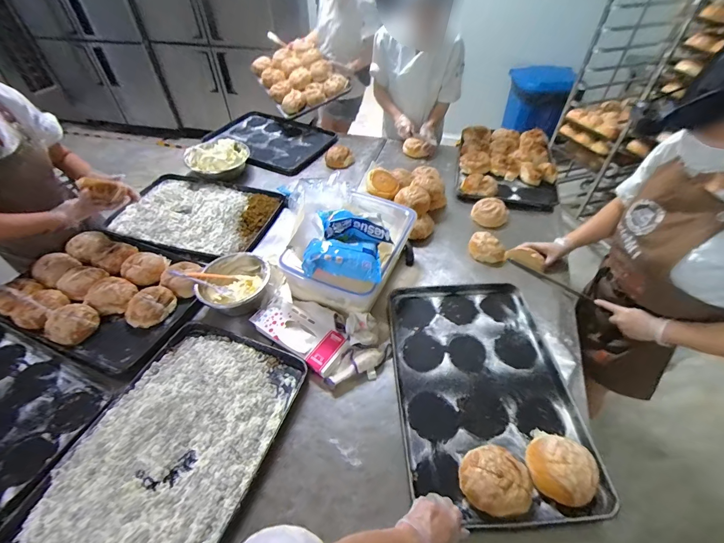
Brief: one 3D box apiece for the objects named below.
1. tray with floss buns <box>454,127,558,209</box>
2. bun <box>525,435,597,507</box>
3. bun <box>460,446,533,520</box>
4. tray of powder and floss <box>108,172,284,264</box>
[{"bbox_3d":[0.606,-0.460,1.458,0.381,0.088,0.518,7,47,9],"label":"tray with floss buns"},{"bbox_3d":[0.400,0.397,0.694,0.121,0.063,0.117,-1,46,2],"label":"bun"},{"bbox_3d":[0.265,0.413,0.682,0.121,0.053,0.128,-23,50,-18],"label":"bun"},{"bbox_3d":[-0.609,-0.219,1.308,0.567,0.045,0.410,10,48,12],"label":"tray of powder and floss"}]

